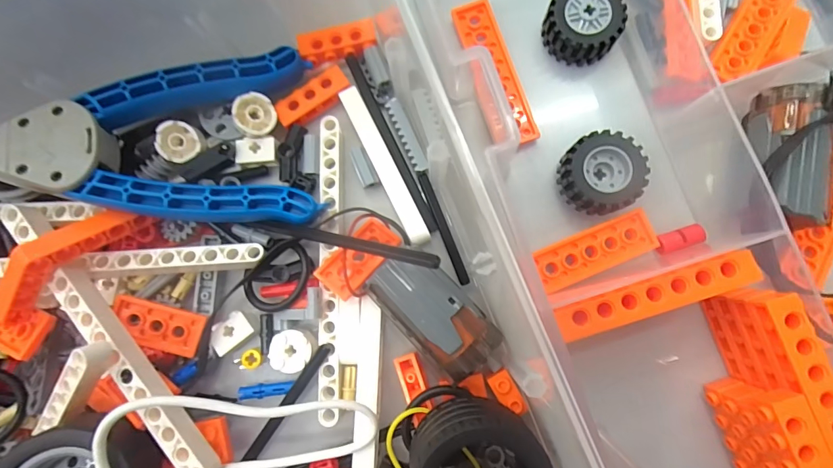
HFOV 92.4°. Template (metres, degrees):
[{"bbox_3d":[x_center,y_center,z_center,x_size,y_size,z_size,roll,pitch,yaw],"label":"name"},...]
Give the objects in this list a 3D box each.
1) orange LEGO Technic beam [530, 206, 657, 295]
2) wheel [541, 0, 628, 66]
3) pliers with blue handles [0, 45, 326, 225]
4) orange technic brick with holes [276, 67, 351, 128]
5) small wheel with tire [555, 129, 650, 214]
[{"bbox_3d":[0.067,0.006,0.150,0.045,0.004,0.016,-23,82,0],"label":"orange LEGO Technic beam"},{"bbox_3d":[0.066,-0.085,0.161,0.030,0.012,0.031,0,83,3],"label":"wheel"},{"bbox_3d":[-0.101,-0.041,0.148,0.132,0.017,0.068,5,77,-9],"label":"pliers with blue handles"},{"bbox_3d":[-0.043,-0.057,0.165,0.031,0.006,0.011,-36,83,-1],"label":"orange technic brick with holes"},{"bbox_3d":[0.069,-0.022,0.153,0.032,0.014,0.028,-25,82,0],"label":"small wheel with tire"}]

